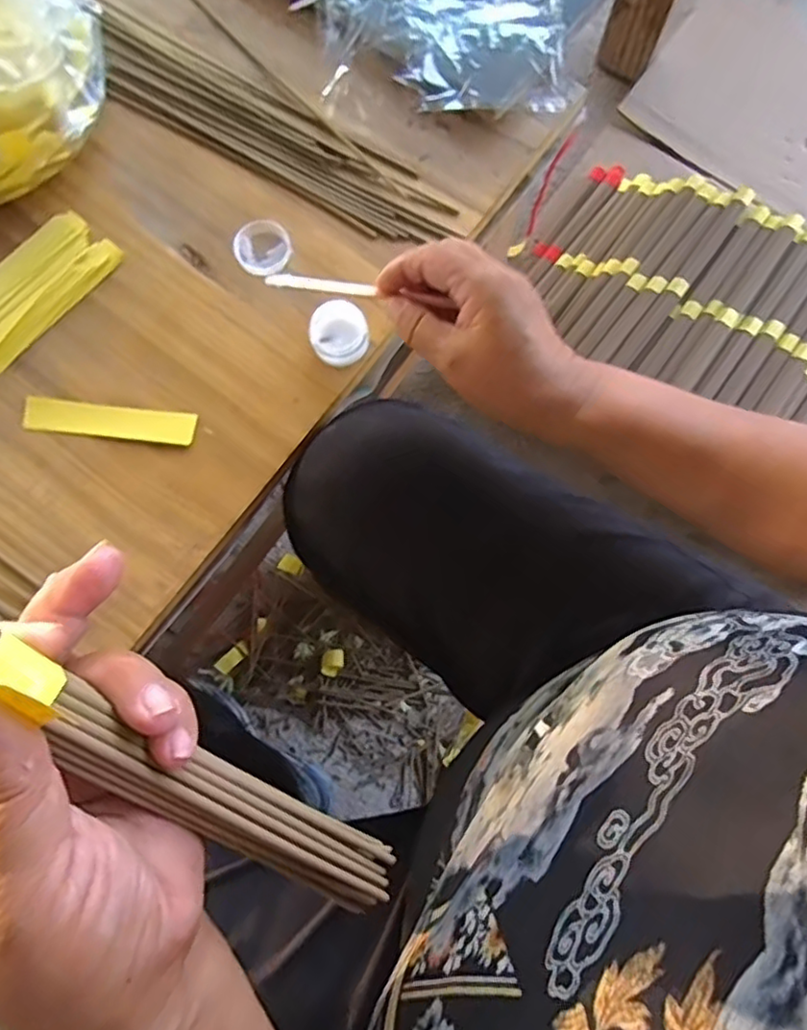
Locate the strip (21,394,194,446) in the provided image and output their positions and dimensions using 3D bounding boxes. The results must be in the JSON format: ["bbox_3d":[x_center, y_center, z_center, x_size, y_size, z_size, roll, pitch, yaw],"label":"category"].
[{"bbox_3d":[-0.192,-0.061,0.406,0.112,0.004,0.022,7,80,2],"label":"strip"}]

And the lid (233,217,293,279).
[{"bbox_3d":[-0.097,-0.184,0.429,0.037,0.010,0.039,0,80,1],"label":"lid"}]

